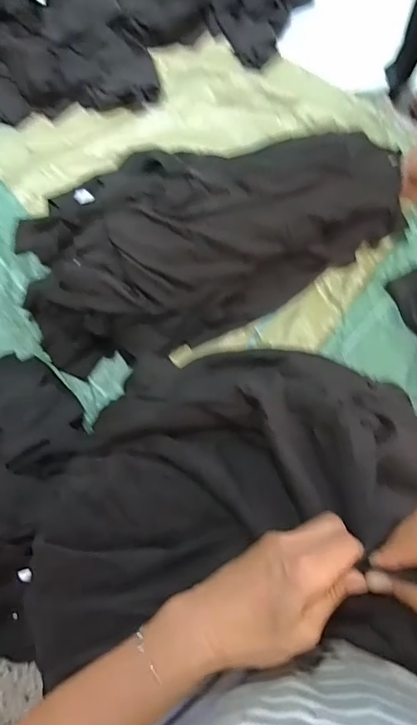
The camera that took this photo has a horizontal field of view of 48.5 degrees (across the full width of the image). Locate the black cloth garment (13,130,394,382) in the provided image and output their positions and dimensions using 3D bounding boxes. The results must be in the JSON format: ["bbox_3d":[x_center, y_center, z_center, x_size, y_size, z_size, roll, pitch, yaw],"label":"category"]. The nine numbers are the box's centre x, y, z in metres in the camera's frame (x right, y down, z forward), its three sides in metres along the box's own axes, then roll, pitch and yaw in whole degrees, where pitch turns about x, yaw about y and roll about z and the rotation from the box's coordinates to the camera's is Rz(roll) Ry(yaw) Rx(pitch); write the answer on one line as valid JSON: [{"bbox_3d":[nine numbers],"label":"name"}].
[{"bbox_3d":[-0.023,-0.308,0.906,0.769,0.176,0.451,-26,73,-4],"label":"black cloth garment"}]

